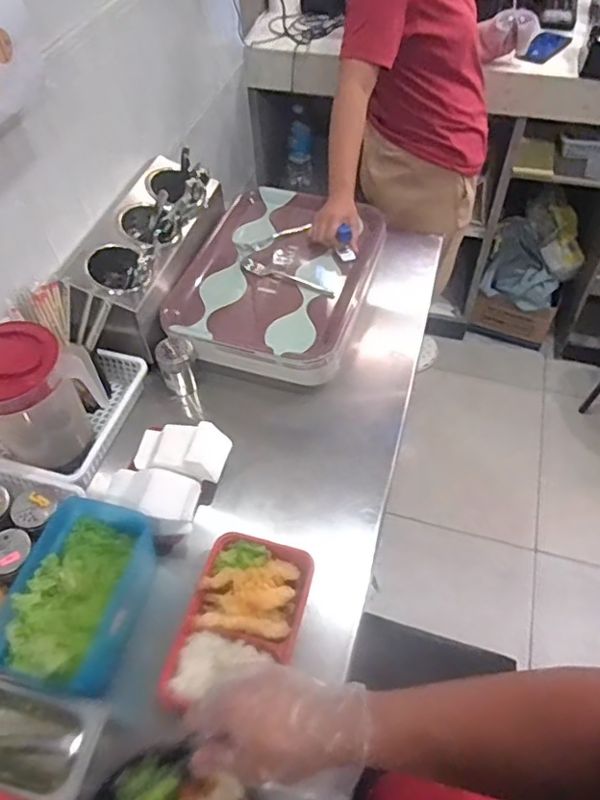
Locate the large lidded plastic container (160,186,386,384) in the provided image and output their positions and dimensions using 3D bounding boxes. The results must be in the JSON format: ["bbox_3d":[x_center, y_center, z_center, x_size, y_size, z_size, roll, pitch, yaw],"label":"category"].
[{"bbox_3d":[-0.037,-0.231,1.110,0.332,0.095,0.466,12,54,12],"label":"large lidded plastic container"}]

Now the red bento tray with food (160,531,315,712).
[{"bbox_3d":[-0.072,0.281,0.731,0.139,0.050,0.219,10,53,10],"label":"red bento tray with food"}]

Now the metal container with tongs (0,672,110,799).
[{"bbox_3d":[-0.316,0.388,0.655,0.172,0.068,0.109,10,53,10],"label":"metal container with tongs"}]

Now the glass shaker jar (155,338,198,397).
[{"bbox_3d":[-0.210,-0.061,0.993,0.062,0.085,0.071,-16,53,-10],"label":"glass shaker jar"}]

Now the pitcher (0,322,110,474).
[{"bbox_3d":[-0.377,0.003,0.835,0.126,0.216,0.137,-1,52,2],"label":"pitcher"}]

